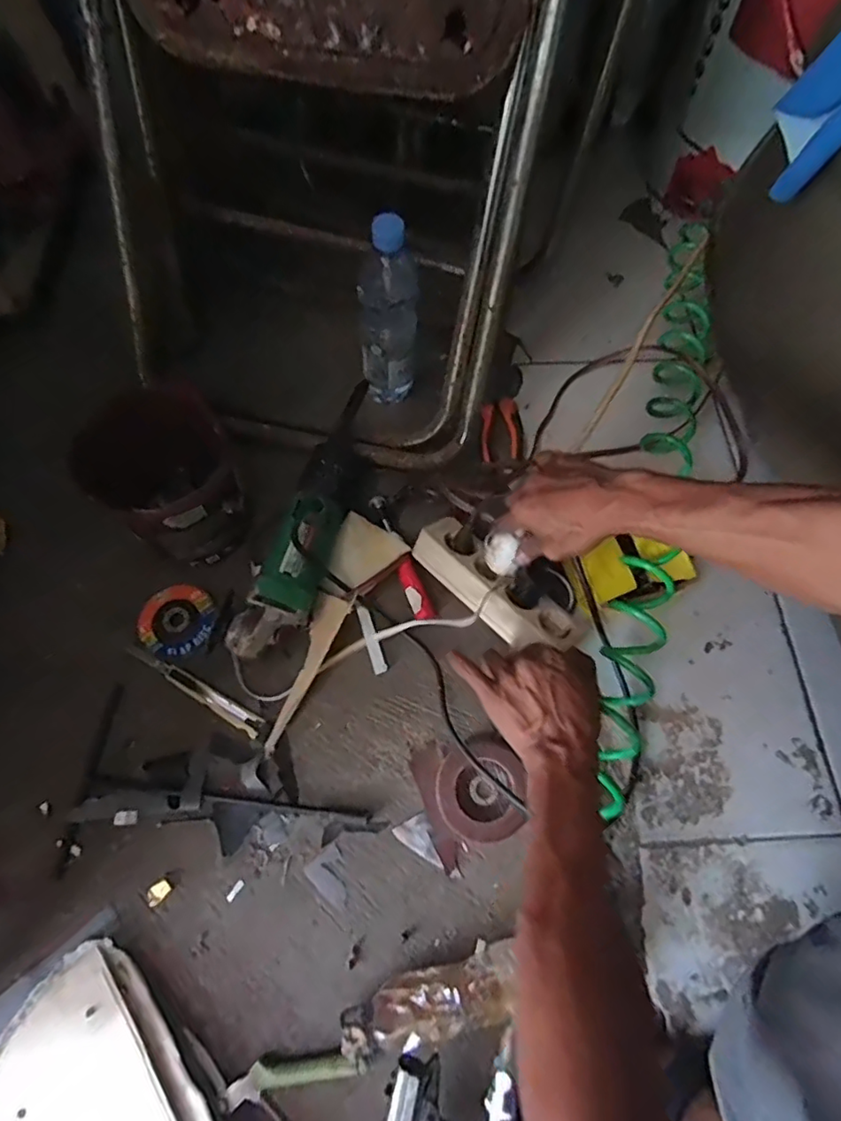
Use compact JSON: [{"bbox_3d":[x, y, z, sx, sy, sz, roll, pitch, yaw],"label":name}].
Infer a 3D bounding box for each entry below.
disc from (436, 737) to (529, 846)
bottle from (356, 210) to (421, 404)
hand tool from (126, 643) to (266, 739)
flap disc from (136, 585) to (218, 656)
[{"bbox_3d":[0.061,0.227,0.563,0.086,0.010,0.094,1,66,-1],"label":"disc"},{"bbox_3d":[-0.035,-0.279,0.654,0.069,0.249,0.077,1,66,-1],"label":"bottle"},{"bbox_3d":[-0.244,0.136,0.604,0.175,0.006,0.022,27,68,10],"label":"hand tool"},{"bbox_3d":[-0.270,0.065,0.623,0.077,0.012,0.075,1,66,-1],"label":"flap disc"}]

